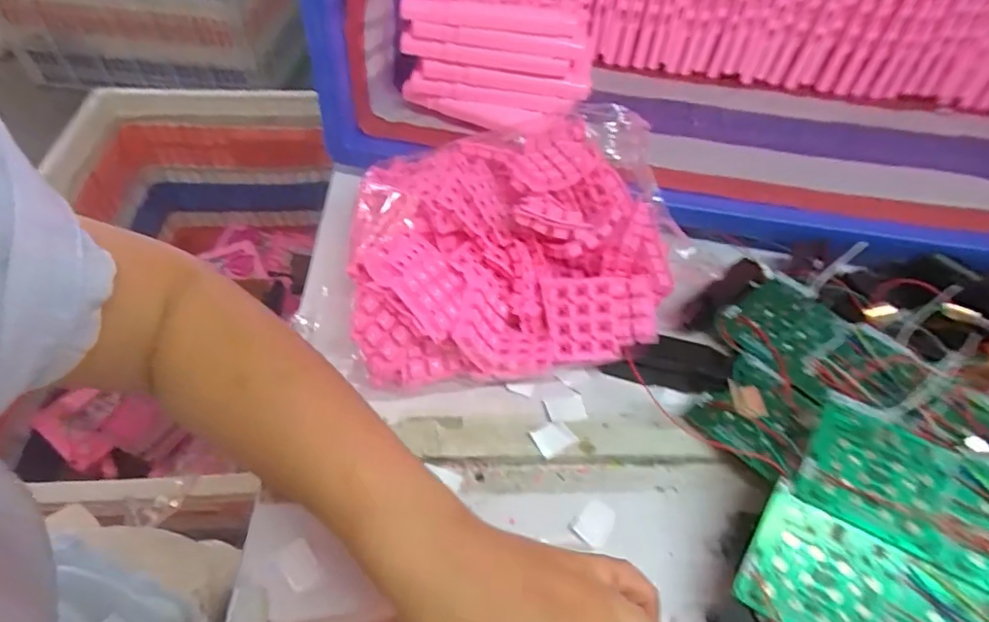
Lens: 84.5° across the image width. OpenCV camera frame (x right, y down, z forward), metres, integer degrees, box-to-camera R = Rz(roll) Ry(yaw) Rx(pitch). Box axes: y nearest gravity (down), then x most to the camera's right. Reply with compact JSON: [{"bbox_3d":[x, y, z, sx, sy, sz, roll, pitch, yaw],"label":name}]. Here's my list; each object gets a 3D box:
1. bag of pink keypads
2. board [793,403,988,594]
[{"bbox_3d":[0.014,-0.058,0.422,0.240,0.096,0.195,-4,52,-7],"label":"bag of pink keypads"},{"bbox_3d":[0.254,0.110,0.304,0.142,0.007,0.069,25,66,23],"label":"board"}]

